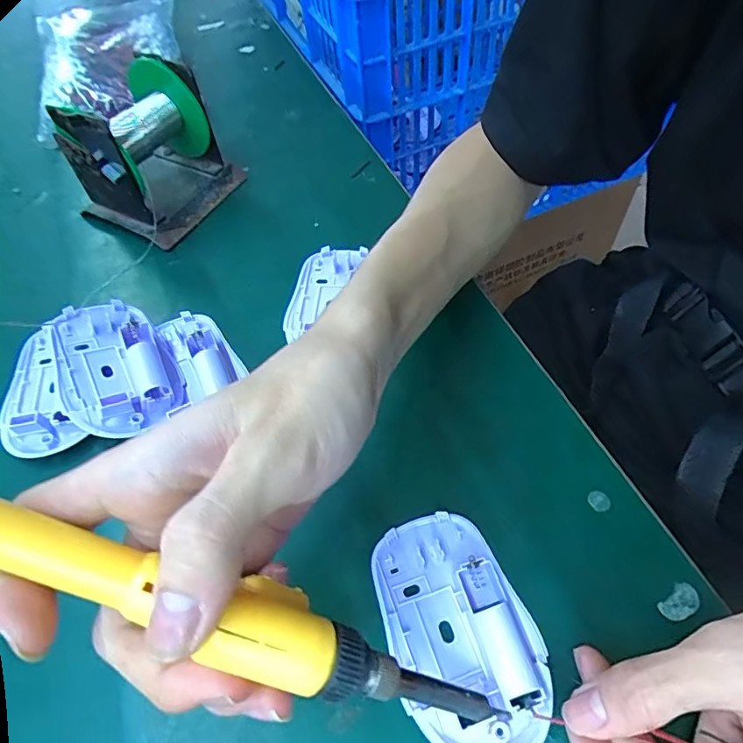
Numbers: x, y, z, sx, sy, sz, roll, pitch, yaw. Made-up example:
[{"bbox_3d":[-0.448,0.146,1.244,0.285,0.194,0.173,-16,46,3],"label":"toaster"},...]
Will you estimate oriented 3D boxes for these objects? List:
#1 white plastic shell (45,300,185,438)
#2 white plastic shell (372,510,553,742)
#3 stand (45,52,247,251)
[{"bbox_3d":[-0.145,-0.002,0.288,0.053,0.028,0.087,-29,59,-15],"label":"white plastic shell"},{"bbox_3d":[0.038,0.108,0.216,0.061,0.011,0.096,-13,56,-5],"label":"white plastic shell"},{"bbox_3d":[-0.159,-0.158,0.362,0.077,0.092,0.096,26,62,20],"label":"stand"}]

